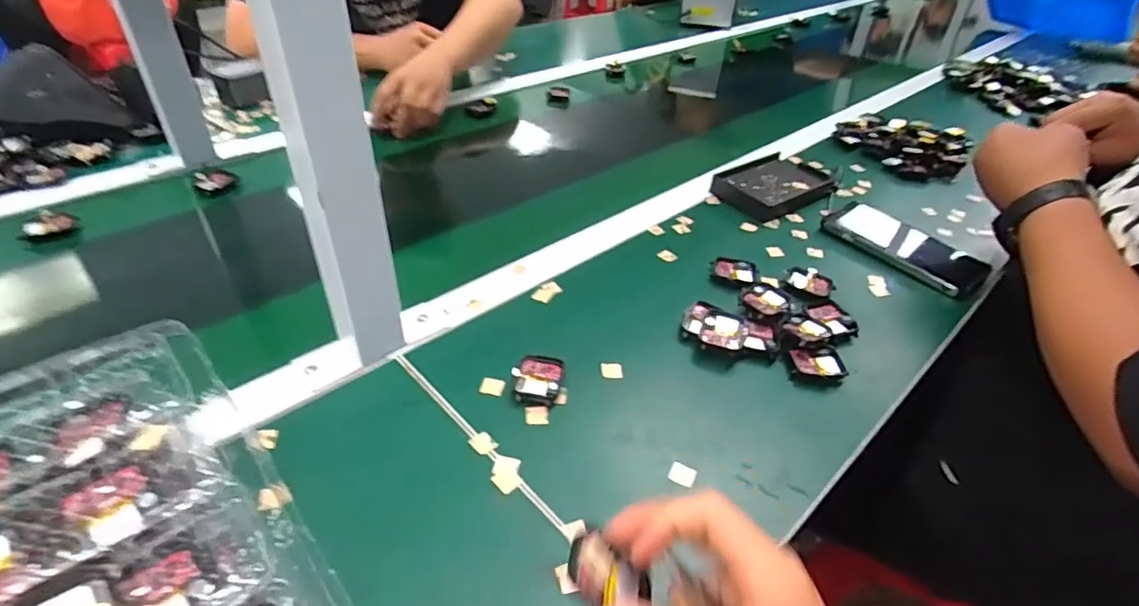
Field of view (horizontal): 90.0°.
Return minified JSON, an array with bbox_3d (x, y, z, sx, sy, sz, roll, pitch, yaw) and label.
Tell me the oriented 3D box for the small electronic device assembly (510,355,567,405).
[{"bbox_3d":[-0.025,0.060,0.446,0.037,0.012,0.045,8,40,5],"label":"small electronic device assembly"}]

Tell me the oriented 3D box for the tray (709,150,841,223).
[{"bbox_3d":[0.255,-0.148,0.717,0.156,0.019,0.100,-21,45,-27],"label":"tray"}]

